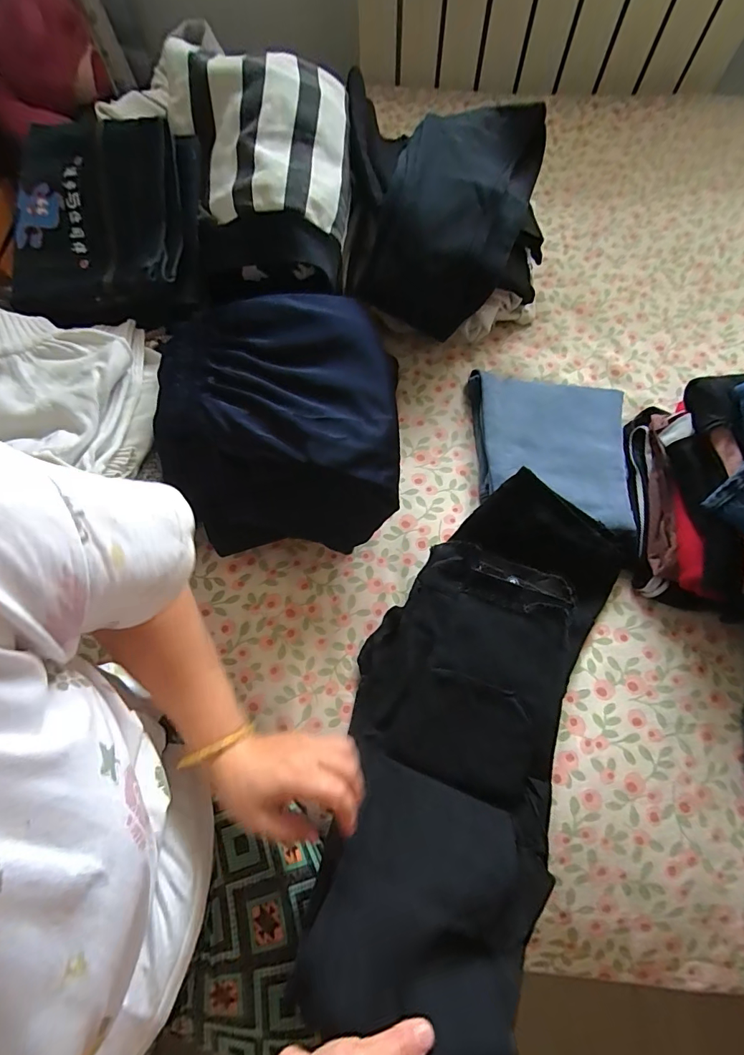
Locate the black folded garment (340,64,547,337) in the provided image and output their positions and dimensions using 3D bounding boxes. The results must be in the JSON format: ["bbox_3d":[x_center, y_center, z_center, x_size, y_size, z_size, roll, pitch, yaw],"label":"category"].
[{"bbox_3d":[0.107,-0.450,0.631,0.273,0.178,0.274,2,70,2],"label":"black folded garment"}]

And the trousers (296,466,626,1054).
[{"bbox_3d":[0.106,0.179,0.445,0.229,0.091,0.506,19,65,8],"label":"trousers"}]

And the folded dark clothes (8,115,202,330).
[{"bbox_3d":[-0.334,-0.372,0.531,0.237,0.048,0.225,3,103,2],"label":"folded dark clothes"}]

